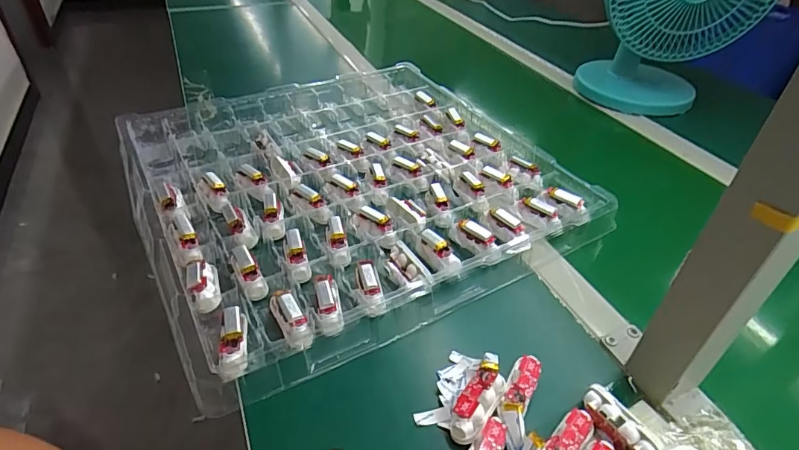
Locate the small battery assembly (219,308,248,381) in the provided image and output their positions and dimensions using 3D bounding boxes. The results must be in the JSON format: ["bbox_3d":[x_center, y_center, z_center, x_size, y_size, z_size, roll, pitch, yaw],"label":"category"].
[{"bbox_3d":[-0.135,0.094,0.378,0.020,0.023,0.060,-6,40,-13],"label":"small battery assembly"}]

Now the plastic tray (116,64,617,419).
[{"bbox_3d":[-0.066,-0.062,0.571,0.452,0.041,0.457,-18,44,-25],"label":"plastic tray"}]

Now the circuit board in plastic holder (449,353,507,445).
[{"bbox_3d":[0.061,0.133,0.351,0.025,0.022,0.068,25,44,24],"label":"circuit board in plastic holder"}]

